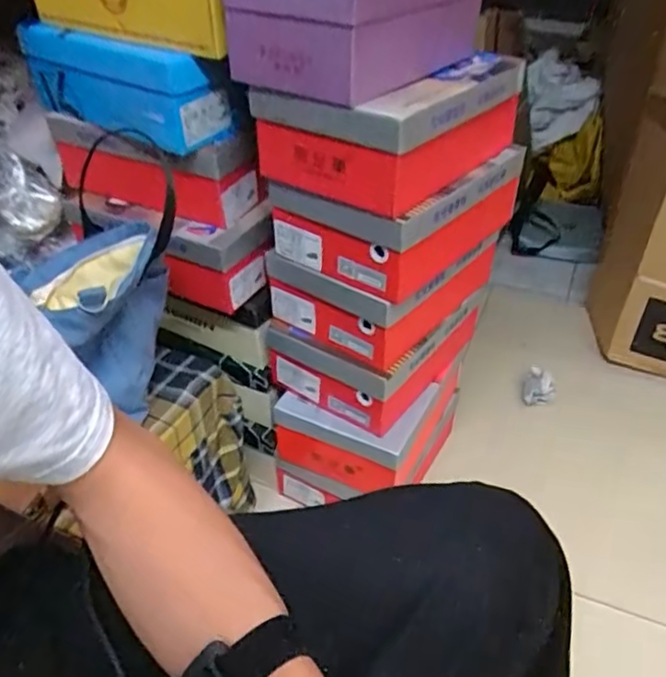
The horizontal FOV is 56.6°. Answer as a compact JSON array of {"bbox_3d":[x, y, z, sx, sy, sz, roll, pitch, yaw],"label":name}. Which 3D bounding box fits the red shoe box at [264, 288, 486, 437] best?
[{"bbox_3d":[0.066,-0.001,0.954,0.206,0.114,0.251,28,45,29],"label":"red shoe box"}]

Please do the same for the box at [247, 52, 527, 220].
[{"bbox_3d":[0.068,-0.261,0.747,0.225,0.125,0.239,31,47,32],"label":"box"}]

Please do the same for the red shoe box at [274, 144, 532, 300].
[{"bbox_3d":[0.081,-0.181,0.824,0.223,0.123,0.254,28,45,29],"label":"red shoe box"}]

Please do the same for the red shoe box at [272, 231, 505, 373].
[{"bbox_3d":[0.075,-0.097,0.906,0.210,0.109,0.262,28,45,29],"label":"red shoe box"}]

